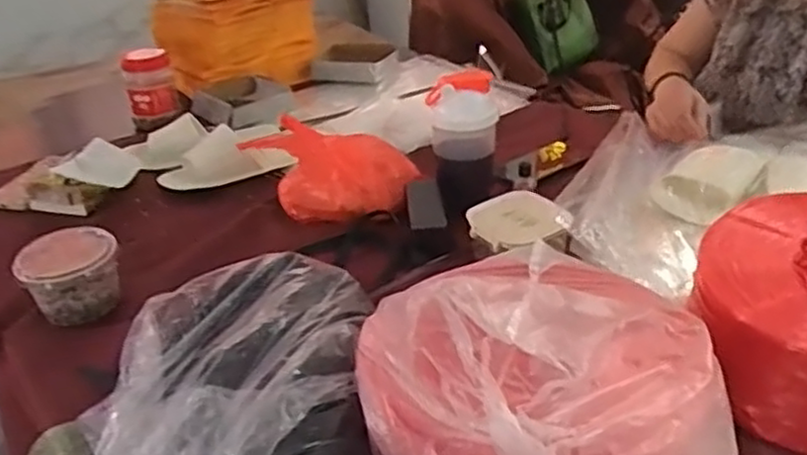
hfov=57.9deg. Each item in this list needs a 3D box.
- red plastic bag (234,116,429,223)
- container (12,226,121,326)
[{"bbox_3d":[-0.093,-0.093,1.077,0.210,0.093,0.187,20,38,34],"label":"red plastic bag"},{"bbox_3d":[-0.407,0.054,0.896,0.111,0.092,0.100,-17,34,-21],"label":"container"}]

